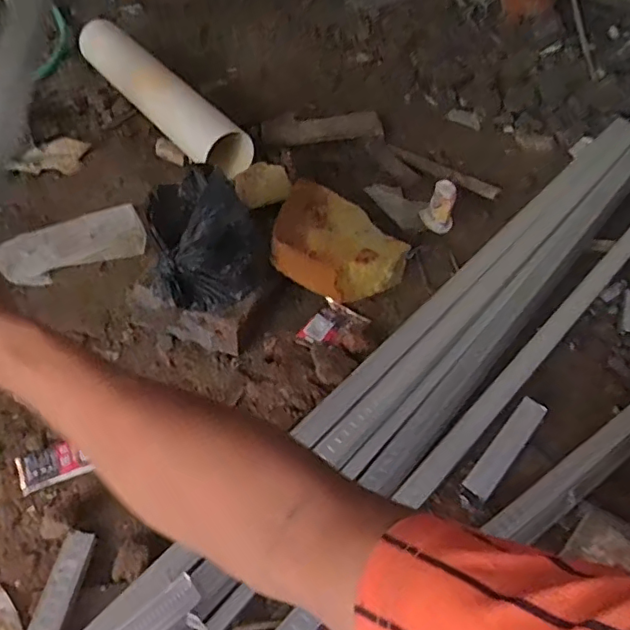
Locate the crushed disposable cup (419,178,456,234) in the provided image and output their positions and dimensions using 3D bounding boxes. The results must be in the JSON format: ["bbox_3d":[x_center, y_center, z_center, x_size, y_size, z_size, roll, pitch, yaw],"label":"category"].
[{"bbox_3d":[0.255,-0.223,1.133,0.070,0.111,0.062,18,50,11],"label":"crushed disposable cup"}]

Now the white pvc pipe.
[{"bbox_3d":[-0.354,-0.506,1.293,0.096,0.103,0.603,-31,58,-27],"label":"white pvc pipe"}]

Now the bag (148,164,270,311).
[{"bbox_3d":[-0.166,-0.122,0.883,0.180,0.151,0.161,-5,50,-9],"label":"bag"}]

